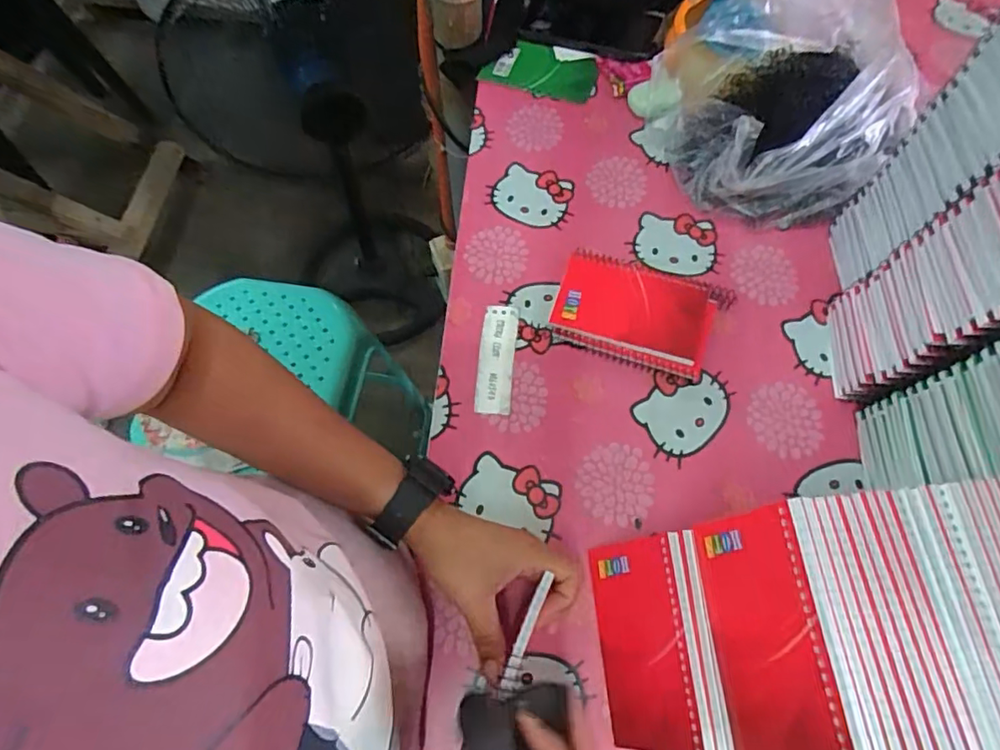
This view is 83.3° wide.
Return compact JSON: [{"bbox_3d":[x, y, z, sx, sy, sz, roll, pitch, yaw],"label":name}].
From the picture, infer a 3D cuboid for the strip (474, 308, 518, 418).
[{"bbox_3d":[-0.003,-0.015,0.510,0.031,0.005,0.106,3,64,5],"label":"strip"}]

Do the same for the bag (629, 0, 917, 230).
[{"bbox_3d":[0.271,-0.287,0.570,0.246,0.104,0.275,32,70,13],"label":"bag"}]

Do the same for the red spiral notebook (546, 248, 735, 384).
[{"bbox_3d":[0.127,-0.055,0.514,0.149,0.018,0.098,16,67,7],"label":"red spiral notebook"}]

